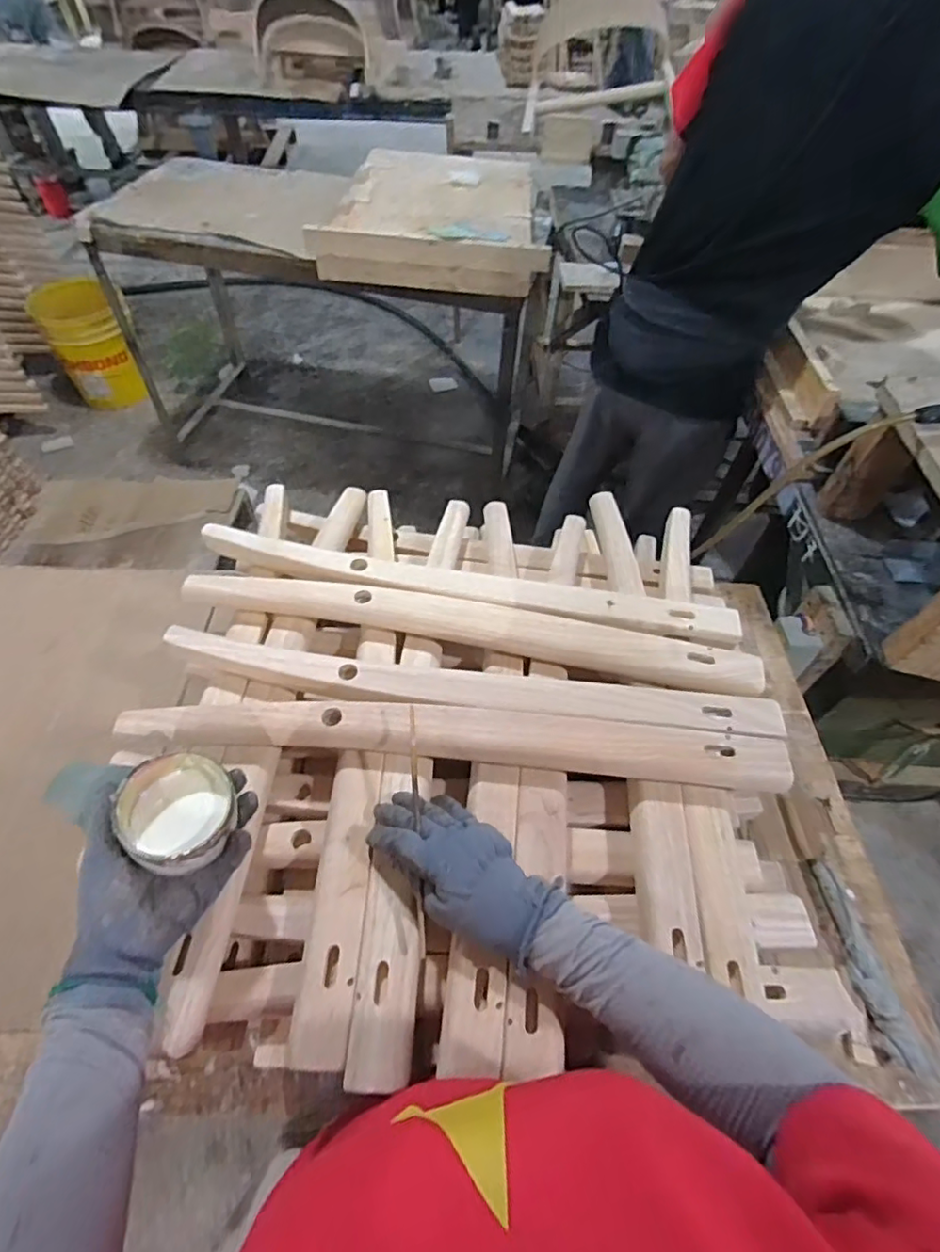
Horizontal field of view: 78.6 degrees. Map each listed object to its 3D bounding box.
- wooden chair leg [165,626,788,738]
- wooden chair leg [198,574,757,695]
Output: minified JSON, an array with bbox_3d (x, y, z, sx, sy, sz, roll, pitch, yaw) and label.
[{"bbox_3d":[0.001,0.060,0.551,0.574,0.023,0.063,6,53,1],"label":"wooden chair leg"},{"bbox_3d":[-0.003,0.001,0.599,0.592,0.033,0.058,8,54,3],"label":"wooden chair leg"}]

